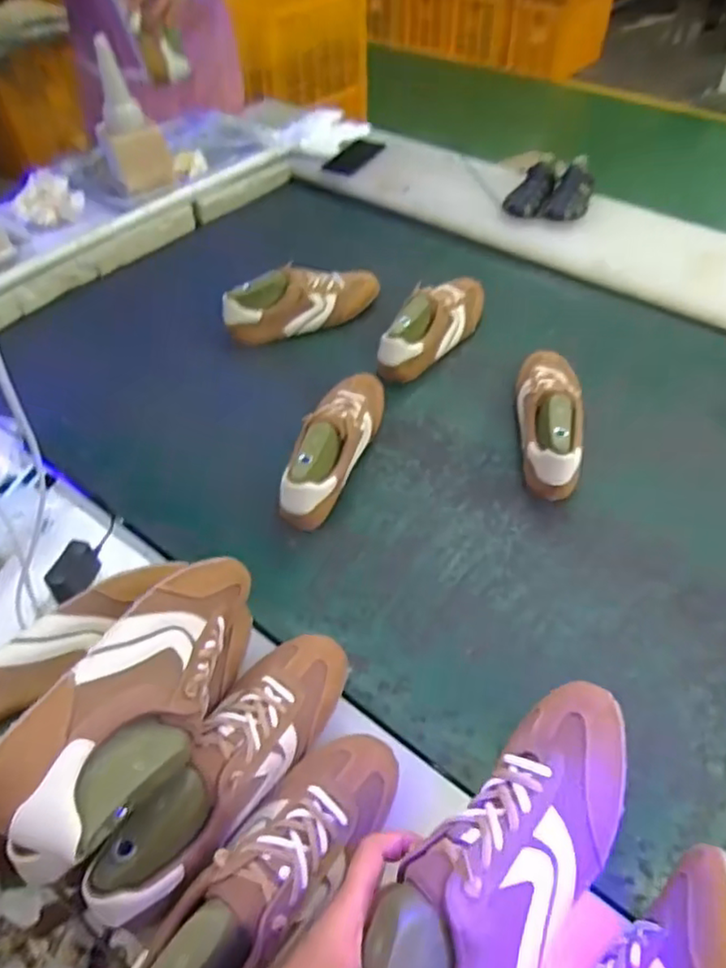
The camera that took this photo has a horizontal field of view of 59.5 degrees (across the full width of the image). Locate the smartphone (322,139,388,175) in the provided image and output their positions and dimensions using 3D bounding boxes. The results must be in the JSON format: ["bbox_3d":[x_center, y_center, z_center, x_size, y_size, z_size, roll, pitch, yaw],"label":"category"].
[{"bbox_3d":[-0.016,-0.718,1.392,0.078,0.013,0.157,25,61,20],"label":"smartphone"}]

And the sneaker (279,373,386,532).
[{"bbox_3d":[-0.037,-0.062,0.828,0.083,0.105,0.266,10,57,11],"label":"sneaker"}]

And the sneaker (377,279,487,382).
[{"bbox_3d":[0.111,-0.255,0.995,0.076,0.102,0.258,33,64,24],"label":"sneaker"}]

